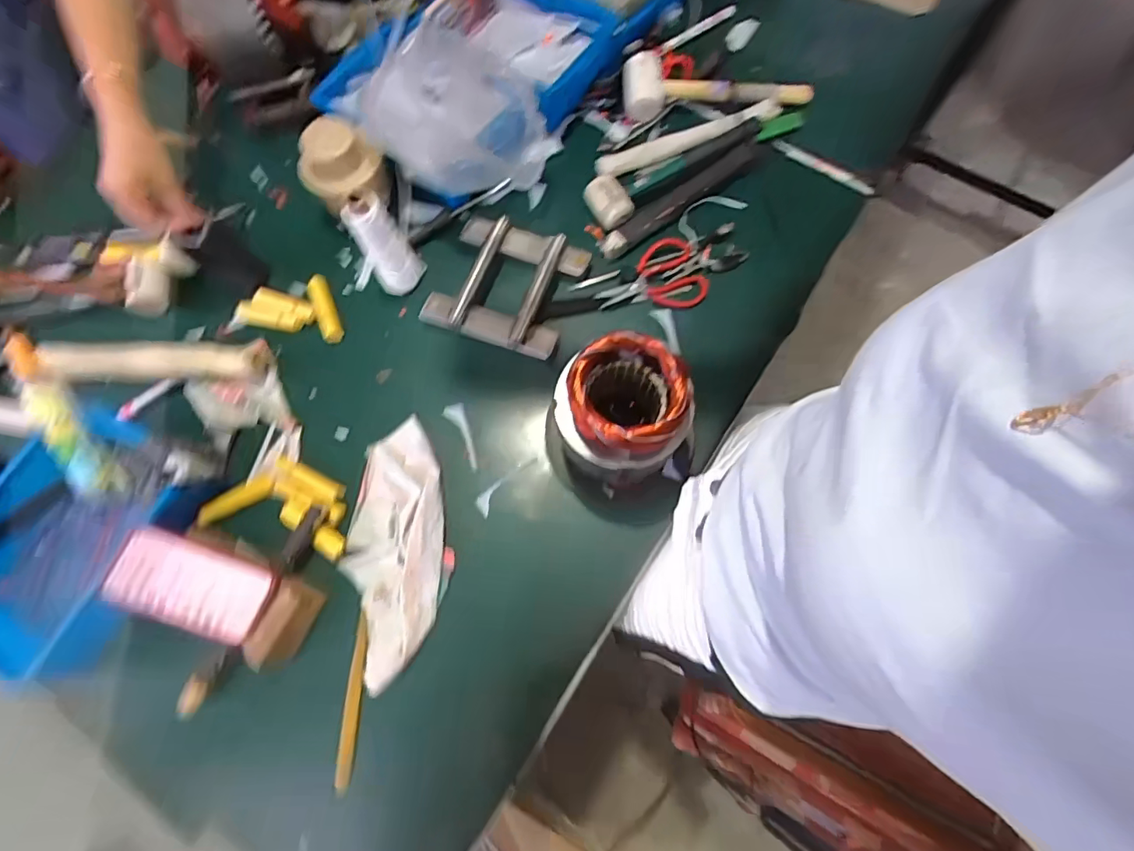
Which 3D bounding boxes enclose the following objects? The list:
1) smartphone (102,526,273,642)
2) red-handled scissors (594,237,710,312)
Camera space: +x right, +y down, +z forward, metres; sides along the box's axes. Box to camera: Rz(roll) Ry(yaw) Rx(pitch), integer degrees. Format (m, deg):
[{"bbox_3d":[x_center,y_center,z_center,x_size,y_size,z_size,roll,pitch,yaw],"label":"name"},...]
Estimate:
[{"bbox_3d":[-0.426,0.180,0.583,0.166,0.007,0.086,23,72,-5],"label":"smartphone"},{"bbox_3d":[0.123,-0.209,0.745,0.157,0.022,0.104,-23,73,-6],"label":"red-handled scissors"}]

